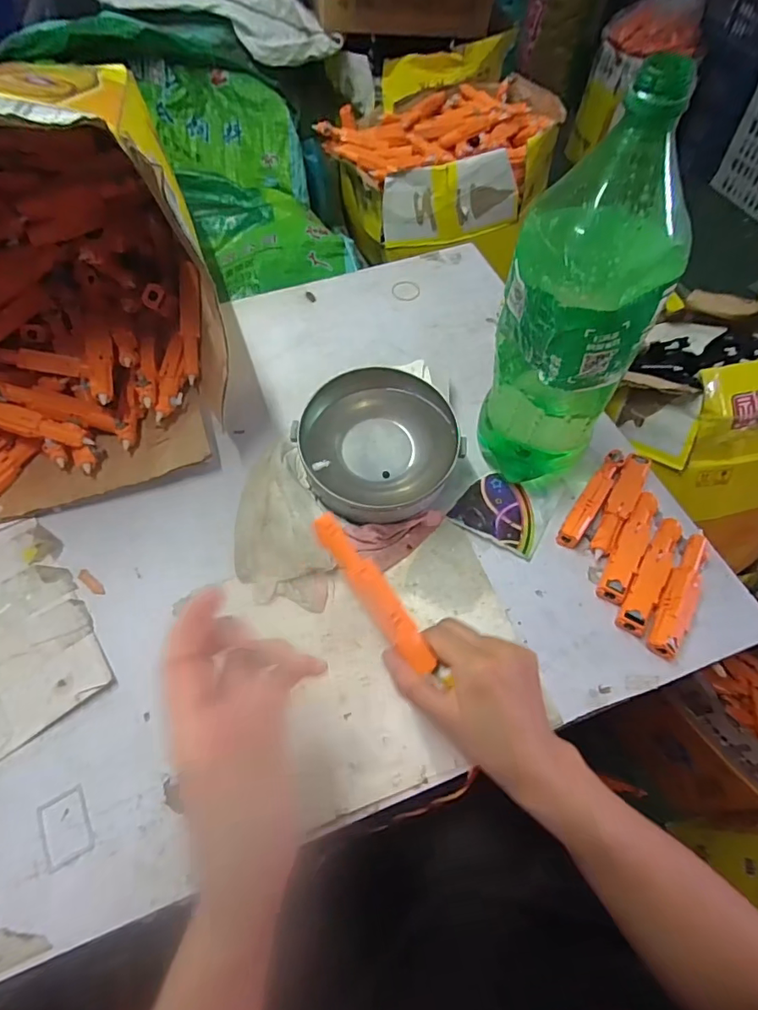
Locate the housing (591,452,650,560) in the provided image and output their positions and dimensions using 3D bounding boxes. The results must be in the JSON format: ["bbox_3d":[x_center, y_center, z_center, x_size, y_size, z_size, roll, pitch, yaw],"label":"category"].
[{"bbox_3d":[0.233,0.000,0.490,0.025,0.018,0.120,26,64,16],"label":"housing"}]

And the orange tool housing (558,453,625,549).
[{"bbox_3d":[0.207,-0.007,0.493,0.021,0.022,0.114,32,66,19],"label":"orange tool housing"}]

